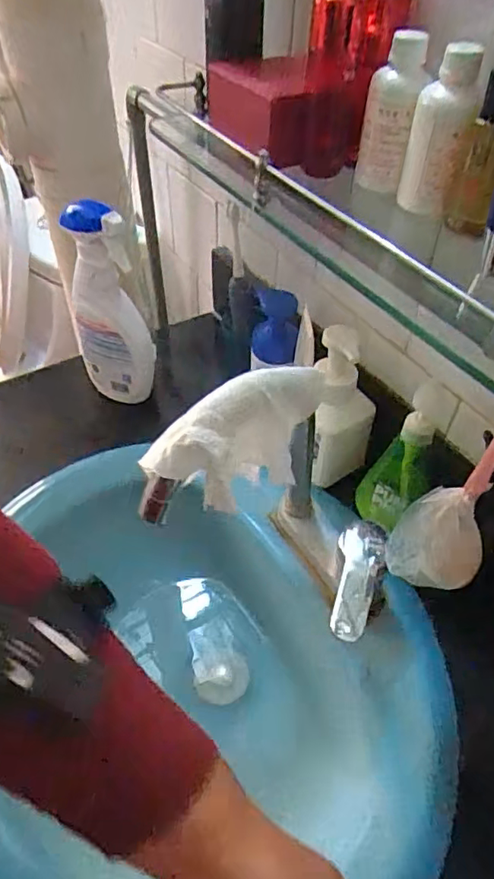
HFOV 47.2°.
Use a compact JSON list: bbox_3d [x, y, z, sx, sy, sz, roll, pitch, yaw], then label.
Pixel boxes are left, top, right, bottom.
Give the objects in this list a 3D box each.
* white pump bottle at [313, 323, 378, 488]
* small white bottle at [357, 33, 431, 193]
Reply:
[{"bbox_3d":[0.101,-0.025,0.597,0.063,0.181,0.077,15,49,12],"label":"white pump bottle"},{"bbox_3d":[0.104,-0.239,0.425,0.042,0.105,0.030,8,48,6],"label":"small white bottle"}]

